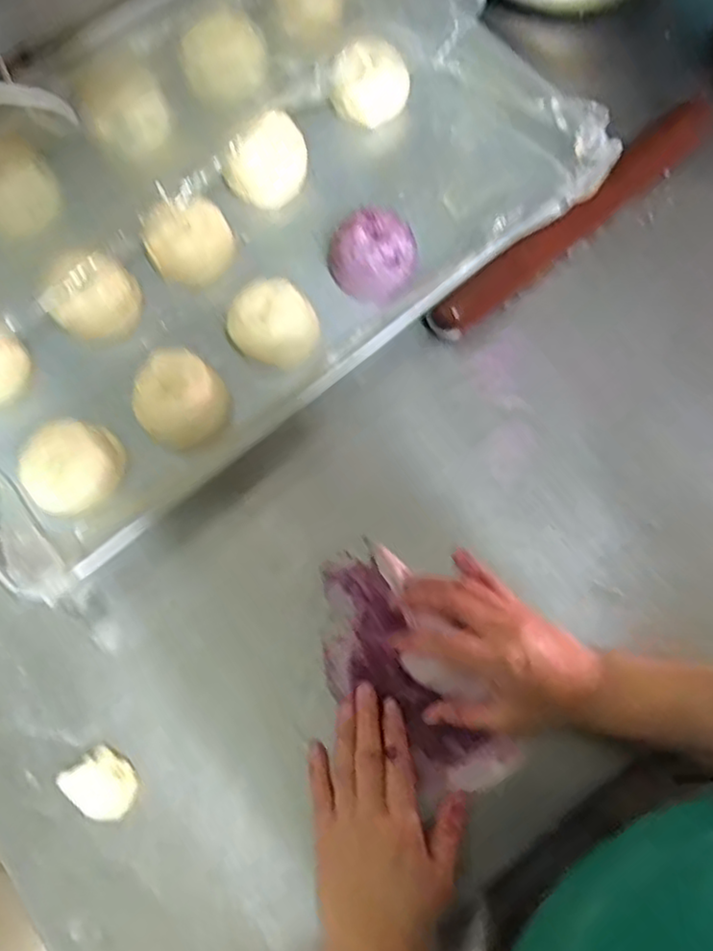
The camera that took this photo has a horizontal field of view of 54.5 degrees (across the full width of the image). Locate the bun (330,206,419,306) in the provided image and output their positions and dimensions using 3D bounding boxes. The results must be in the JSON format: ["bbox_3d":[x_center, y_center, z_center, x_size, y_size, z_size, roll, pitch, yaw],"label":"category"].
[{"bbox_3d":[0.014,-0.183,0.577,0.073,0.044,0.064,4,73,0],"label":"bun"}]

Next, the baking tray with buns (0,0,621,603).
[{"bbox_3d":[-0.125,-0.220,0.580,0.643,0.078,0.394,-38,78,-11],"label":"baking tray with buns"}]

